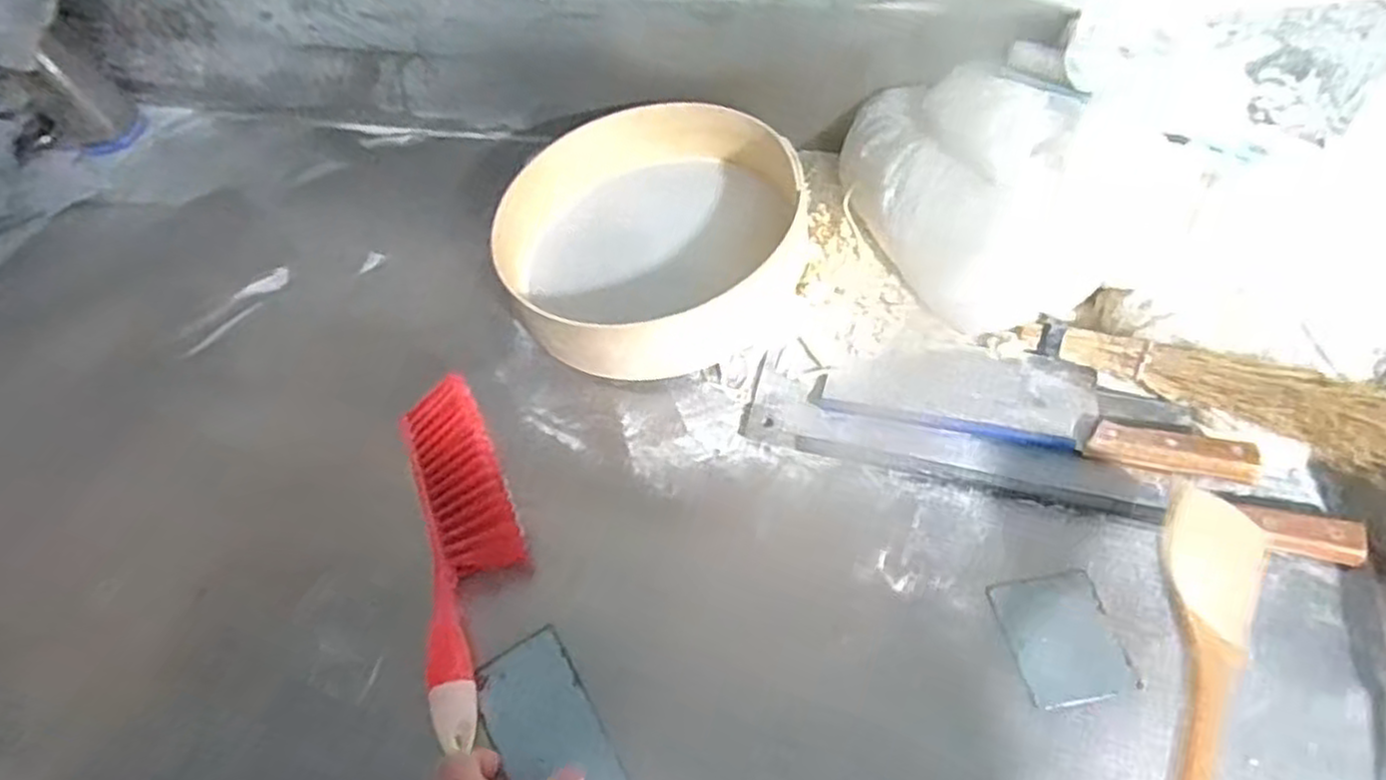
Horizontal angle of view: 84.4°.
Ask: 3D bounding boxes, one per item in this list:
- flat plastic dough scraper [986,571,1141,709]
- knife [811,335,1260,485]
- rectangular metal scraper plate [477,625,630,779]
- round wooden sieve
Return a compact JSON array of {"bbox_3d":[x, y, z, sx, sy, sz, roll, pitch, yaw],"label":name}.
[{"bbox_3d":[0.261,0.174,0.541,0.073,0.004,0.088,-13,57,-1],"label":"flat plastic dough scraper"},{"bbox_3d":[0.275,0.007,0.638,0.330,0.033,0.095,12,60,14],"label":"knife"},{"bbox_3d":[-0.084,0.260,0.515,0.069,0.009,0.194,-30,59,-12],"label":"rectangular metal scraper plate"},{"bbox_3d":[-0.037,-0.161,0.764,0.293,0.074,0.317,-3,57,5],"label":"round wooden sieve"}]

